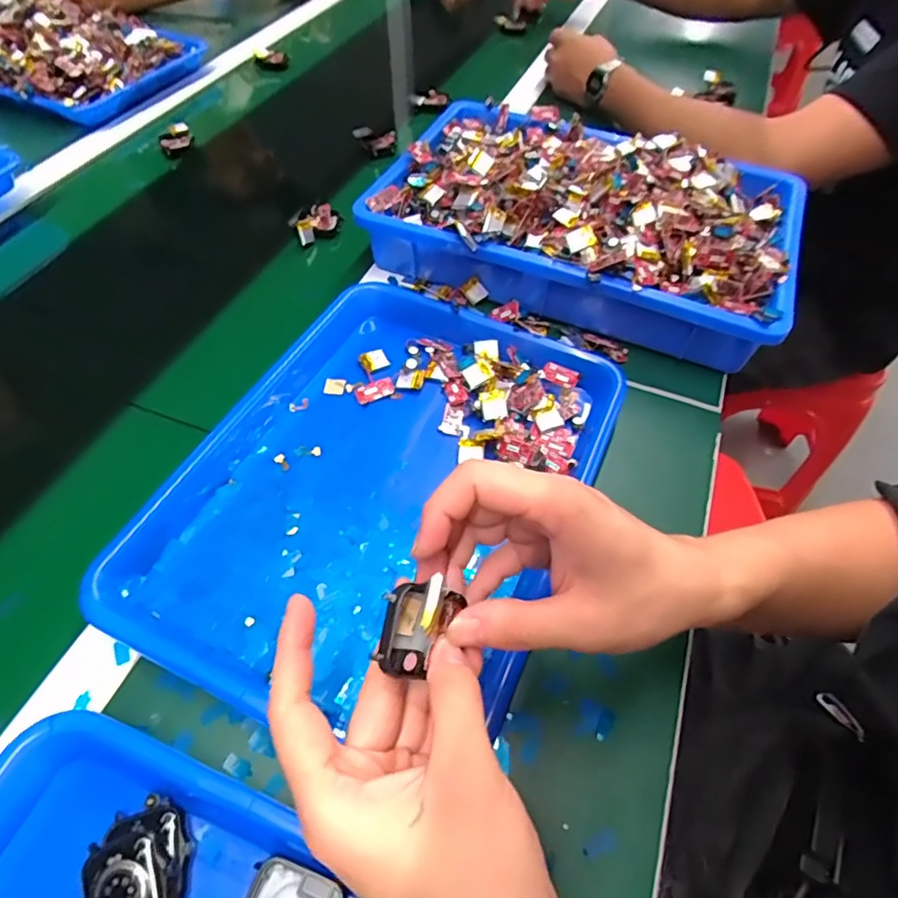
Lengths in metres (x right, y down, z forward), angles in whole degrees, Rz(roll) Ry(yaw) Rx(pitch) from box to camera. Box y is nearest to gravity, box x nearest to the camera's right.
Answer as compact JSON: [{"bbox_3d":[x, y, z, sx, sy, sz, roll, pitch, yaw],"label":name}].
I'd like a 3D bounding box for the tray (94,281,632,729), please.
[{"bbox_3d":[-0.044,0.017,0.383,0.258,0.033,0.322,23,60,11],"label":"tray"}]

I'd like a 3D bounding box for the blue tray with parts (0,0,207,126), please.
[{"bbox_3d":[-0.506,-0.522,0.719,0.285,0.048,0.225,18,57,10],"label":"blue tray with parts"}]

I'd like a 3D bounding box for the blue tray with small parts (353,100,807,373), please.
[{"bbox_3d":[0.130,-0.224,0.522,0.363,0.084,0.240,22,57,12],"label":"blue tray with small parts"}]

